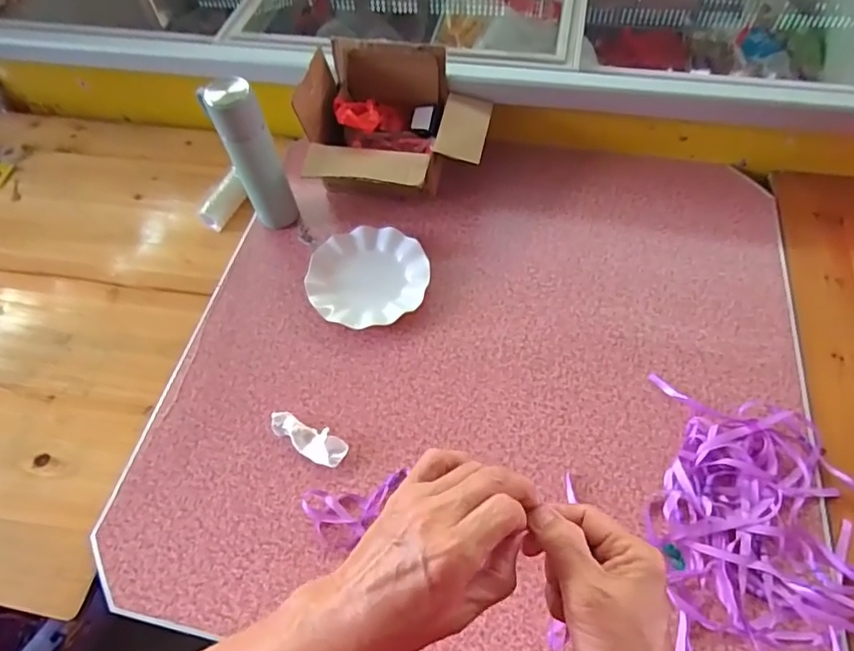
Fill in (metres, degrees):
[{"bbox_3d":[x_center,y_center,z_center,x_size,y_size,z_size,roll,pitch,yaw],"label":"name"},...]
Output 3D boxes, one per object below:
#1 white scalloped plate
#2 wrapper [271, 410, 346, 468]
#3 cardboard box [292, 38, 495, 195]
[{"bbox_3d":[-0.088,-0.074,0.822,0.179,0.036,0.166,-2,57,3],"label":"white scalloped plate"},{"bbox_3d":[-0.155,0.146,0.699,0.109,0.022,0.038,27,63,20],"label":"wrapper"},{"bbox_3d":[-0.049,-0.300,0.855,0.275,0.173,0.218,9,60,8],"label":"cardboard box"}]

